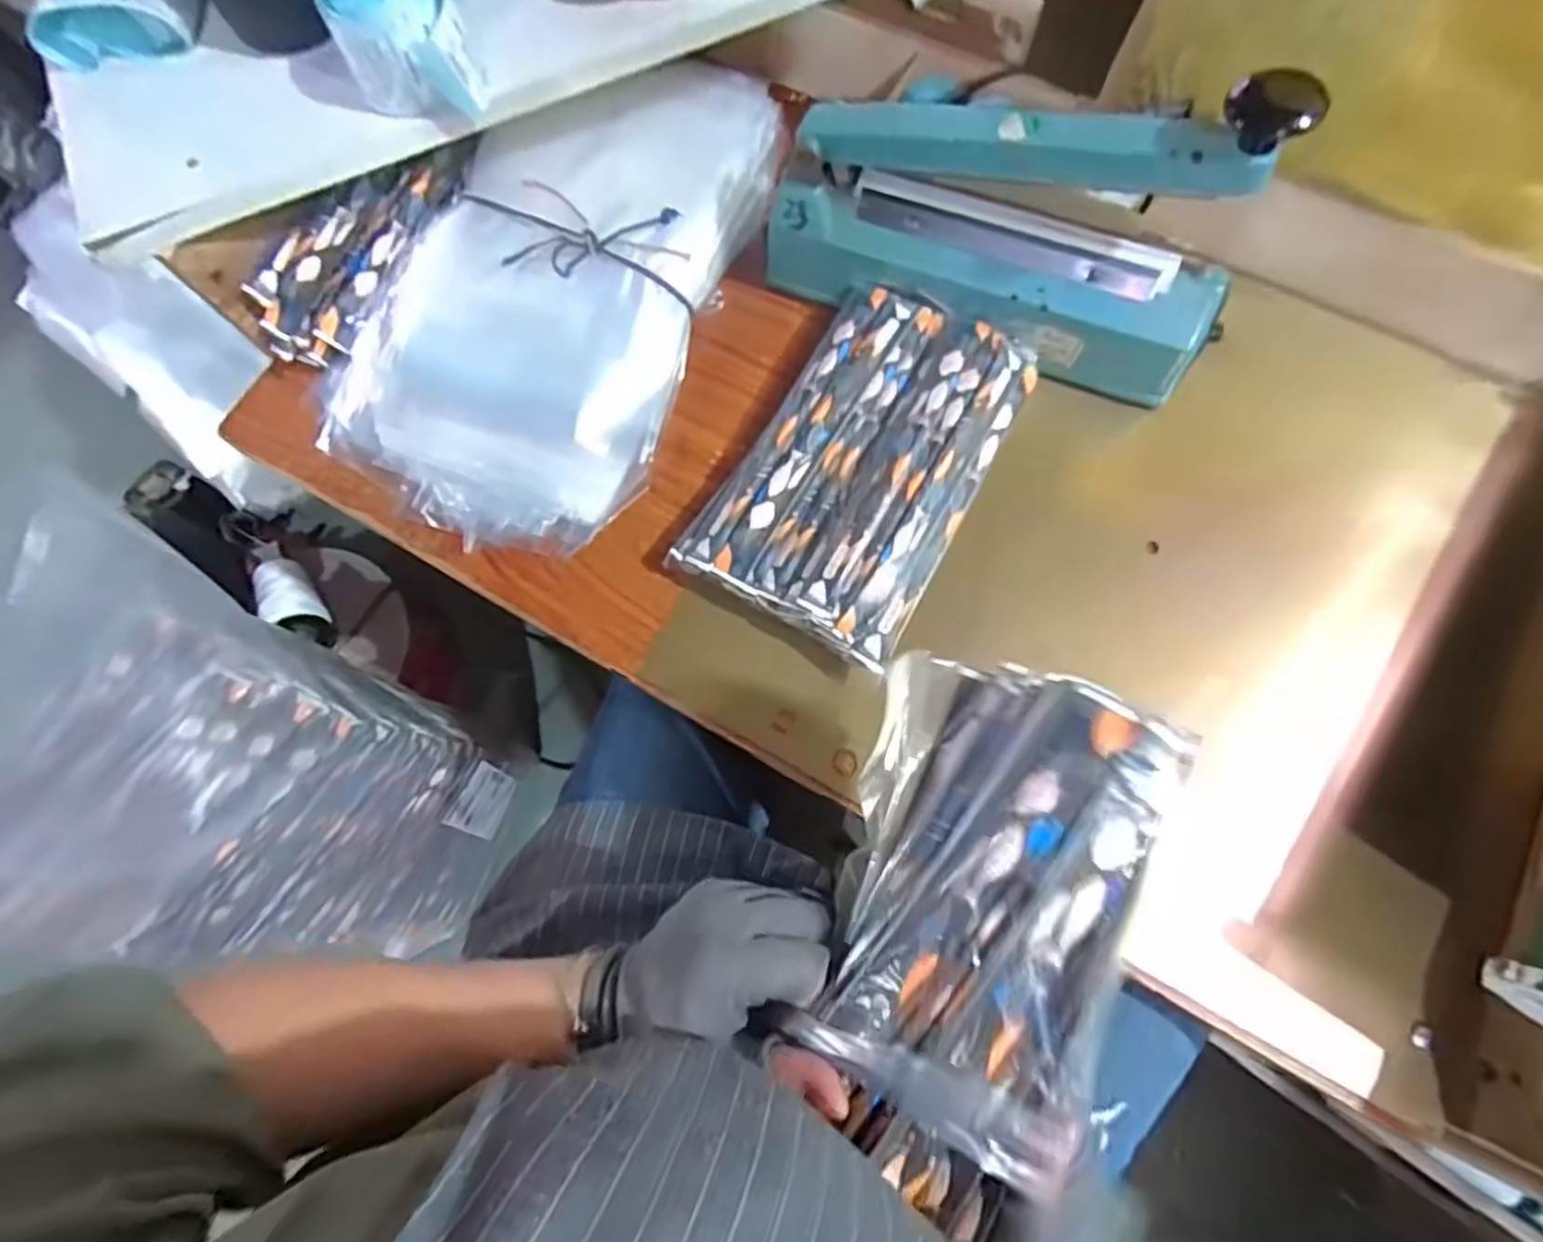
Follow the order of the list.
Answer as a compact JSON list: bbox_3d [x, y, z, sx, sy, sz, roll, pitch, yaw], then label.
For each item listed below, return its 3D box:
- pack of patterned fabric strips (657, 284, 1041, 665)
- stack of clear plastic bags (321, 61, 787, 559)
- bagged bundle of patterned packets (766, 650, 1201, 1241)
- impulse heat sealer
[{"bbox_3d":[0.065,-0.108,0.495,0.149,0.051,0.245,29,77,10],"label":"pack of patterned fabric strips"},{"bbox_3d":[-0.160,-0.259,0.541,0.248,0.066,0.408,23,76,9],"label":"stack of clear plastic bags"},{"bbox_3d":[0.082,0.120,0.300,0.117,0.040,0.202,16,78,26],"label":"bagged bundle of patterned packets"},{"bbox_3d":[0.150,-0.261,0.458,0.292,0.171,0.091,25,76,9],"label":"impulse heat sealer"}]

